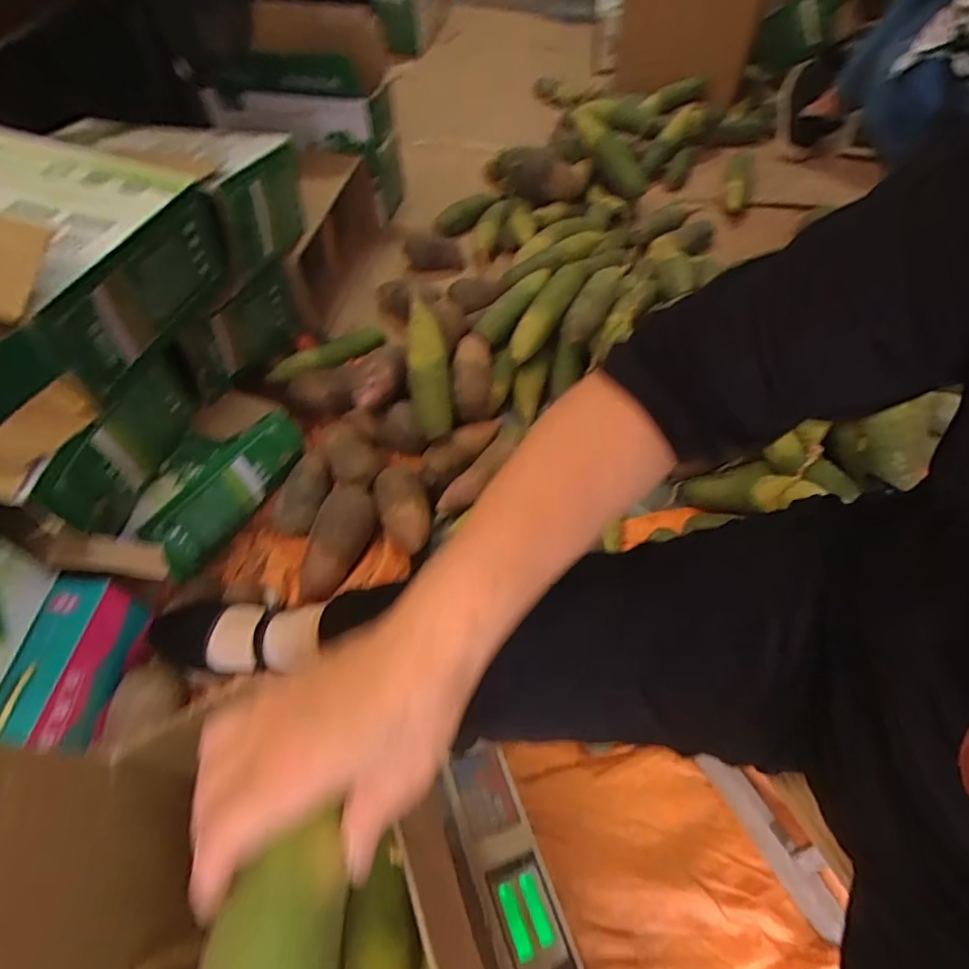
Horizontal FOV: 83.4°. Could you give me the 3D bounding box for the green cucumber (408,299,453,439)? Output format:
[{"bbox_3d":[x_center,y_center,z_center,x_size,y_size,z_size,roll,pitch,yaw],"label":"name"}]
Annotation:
[{"bbox_3d":[-0.085,-0.182,0.825,0.058,0.046,0.222,-6,75,-3],"label":"green cucumber"}]

